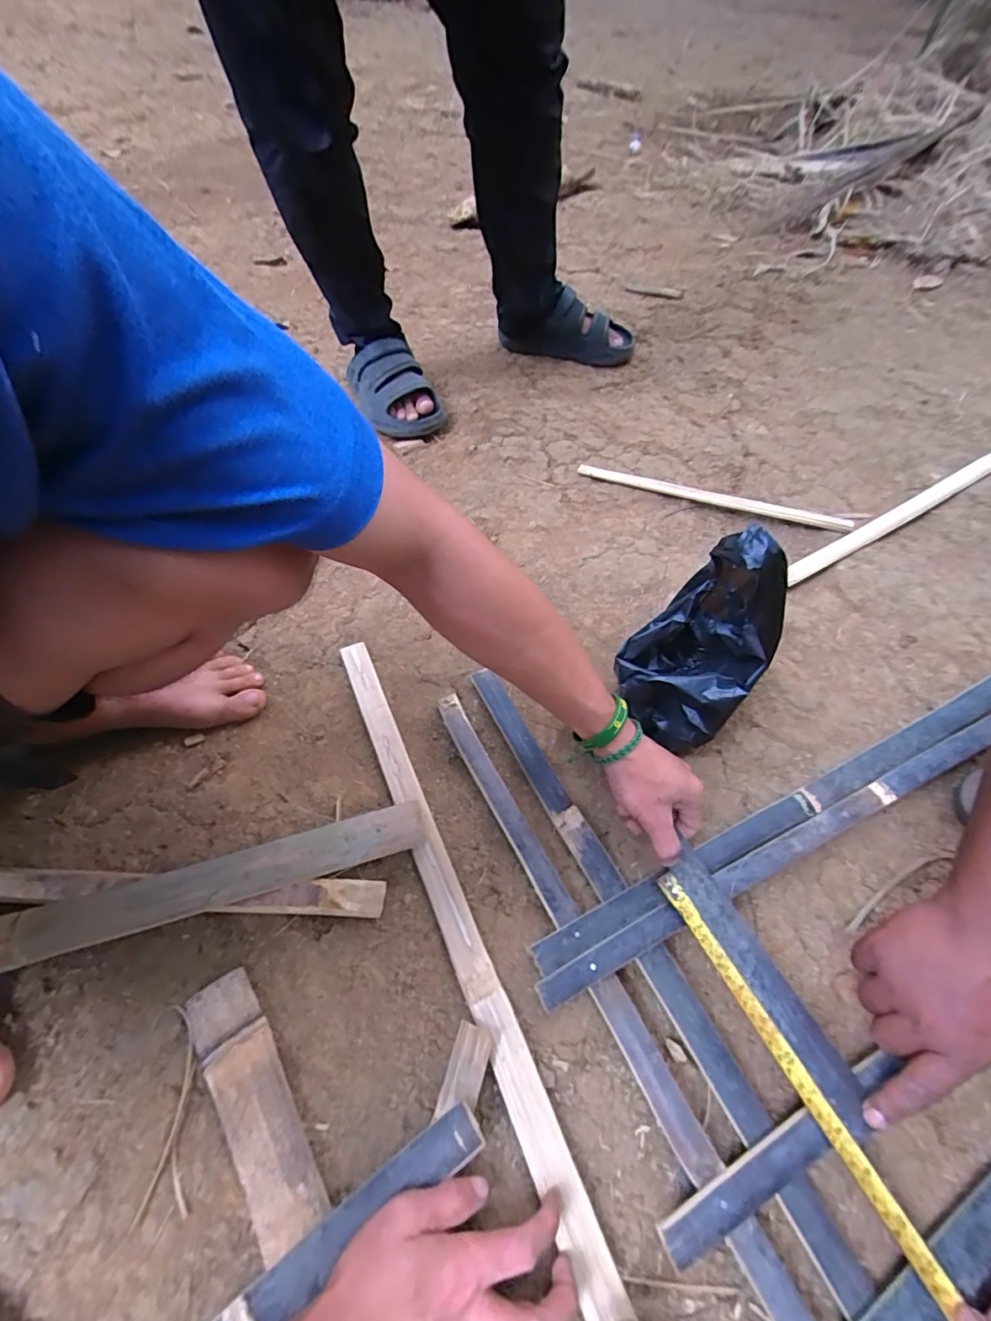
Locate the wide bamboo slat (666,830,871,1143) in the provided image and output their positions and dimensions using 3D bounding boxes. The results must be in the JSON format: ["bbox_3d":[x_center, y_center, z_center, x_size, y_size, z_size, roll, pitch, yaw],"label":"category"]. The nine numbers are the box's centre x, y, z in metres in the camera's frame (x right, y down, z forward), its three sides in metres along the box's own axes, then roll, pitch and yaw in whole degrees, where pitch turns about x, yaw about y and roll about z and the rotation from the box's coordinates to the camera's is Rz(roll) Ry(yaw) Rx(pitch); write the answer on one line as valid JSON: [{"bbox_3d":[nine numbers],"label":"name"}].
[{"bbox_3d":[0.218,0.257,0.421,0.032,0.006,0.211,-24,62,-15],"label":"wide bamboo slat"}]

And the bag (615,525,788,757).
[{"bbox_3d":[0.196,-0.024,0.481,0.118,0.200,0.121,37,66,19],"label":"bag"}]

